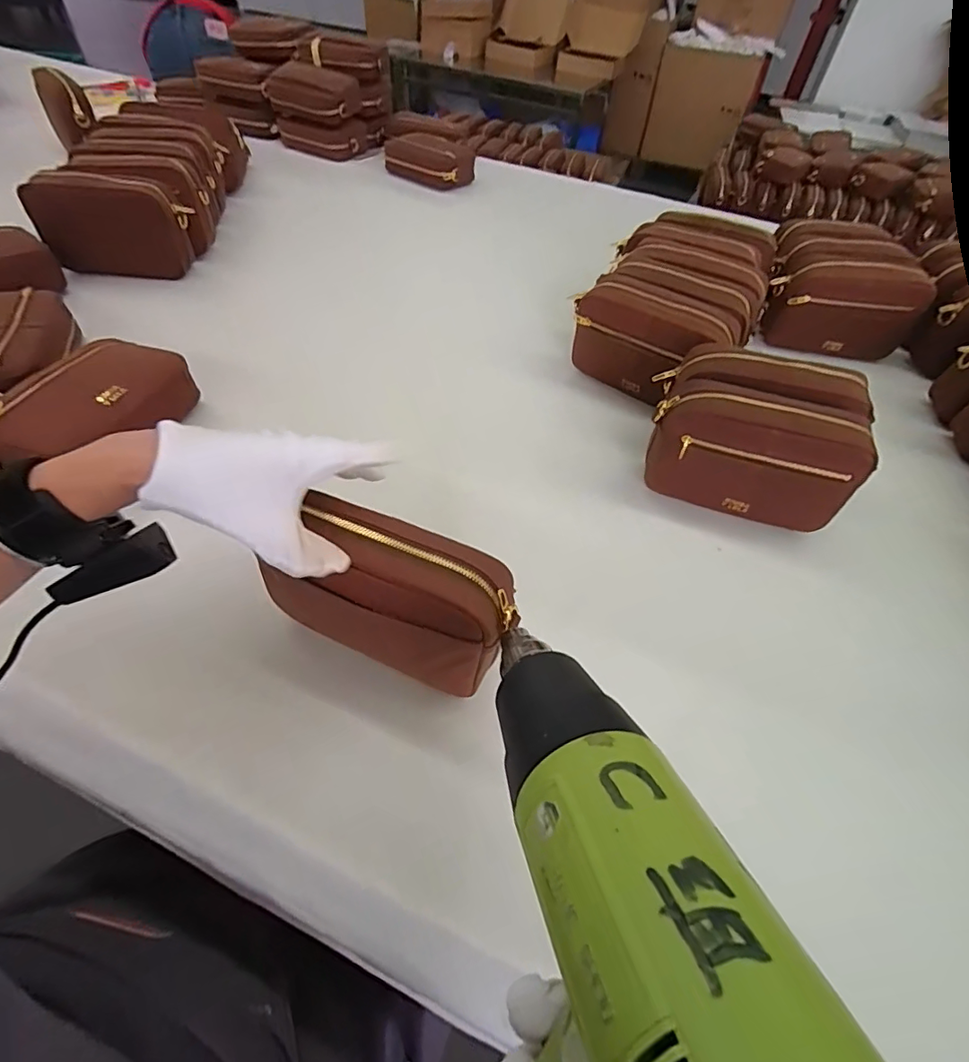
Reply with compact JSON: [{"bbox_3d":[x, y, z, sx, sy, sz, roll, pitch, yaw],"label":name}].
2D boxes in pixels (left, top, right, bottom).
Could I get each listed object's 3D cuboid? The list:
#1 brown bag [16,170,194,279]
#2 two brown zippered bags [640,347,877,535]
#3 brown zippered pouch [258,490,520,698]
[{"bbox_3d":[-0.543,-0.446,0.765,0.207,0.142,0.045,-3,52,-8],"label":"brown bag"},{"bbox_3d":[0.278,-0.107,0.542,0.195,0.117,0.139,12,52,4],"label":"two brown zippered bags"},{"bbox_3d":[-0.067,0.046,0.375,0.172,0.091,0.075,20,53,10],"label":"brown zippered pouch"}]

